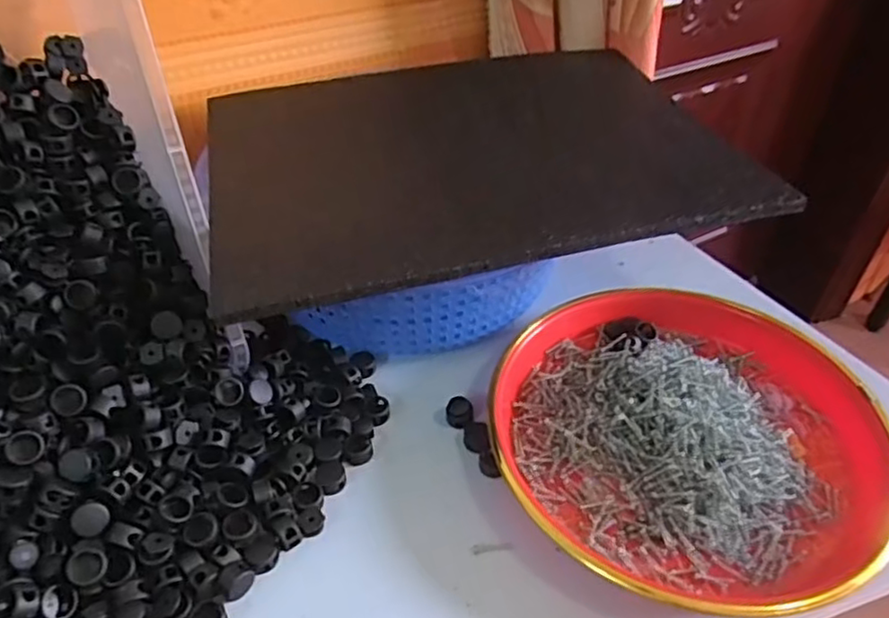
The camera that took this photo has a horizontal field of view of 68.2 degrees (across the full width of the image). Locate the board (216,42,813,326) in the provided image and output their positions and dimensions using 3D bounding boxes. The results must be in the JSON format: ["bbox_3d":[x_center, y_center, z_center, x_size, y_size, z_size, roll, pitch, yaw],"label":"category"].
[{"bbox_3d":[0.018,-0.110,0.440,0.335,0.016,0.252,-10,43,-12],"label":"board"}]

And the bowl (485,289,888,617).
[{"bbox_3d":[0.137,0.062,0.384,0.211,0.031,0.207,0,42,0],"label":"bowl"}]

